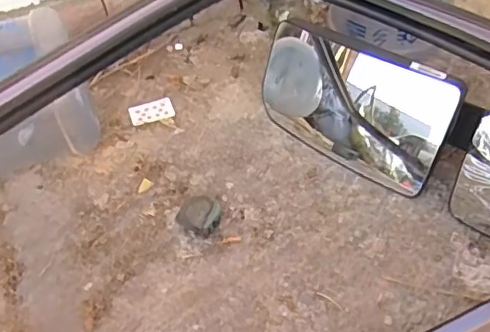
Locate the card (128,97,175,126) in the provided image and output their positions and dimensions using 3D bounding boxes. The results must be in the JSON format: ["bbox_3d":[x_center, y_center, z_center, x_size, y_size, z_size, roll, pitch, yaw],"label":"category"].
[{"bbox_3d":[-0.190,-0.111,1.176,0.087,0.004,0.064,-16,53,-13],"label":"card"}]

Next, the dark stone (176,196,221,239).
[{"bbox_3d":[-0.073,0.079,0.962,0.071,0.038,0.062,24,52,32],"label":"dark stone"}]

